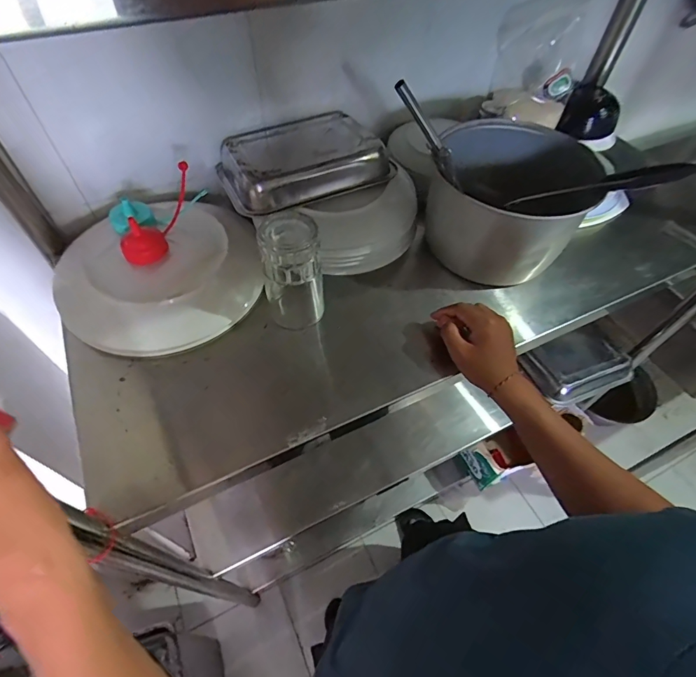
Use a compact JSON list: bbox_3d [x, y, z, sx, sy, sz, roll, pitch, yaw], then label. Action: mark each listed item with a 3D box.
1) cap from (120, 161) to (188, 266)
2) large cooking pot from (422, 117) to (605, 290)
[{"bbox_3d":[-0.267,-0.169,0.567,0.046,0.087,0.138,14,55,8],"label":"cap"},{"bbox_3d":[0.233,-0.200,0.614,0.206,0.147,0.231,27,57,16],"label":"large cooking pot"}]

